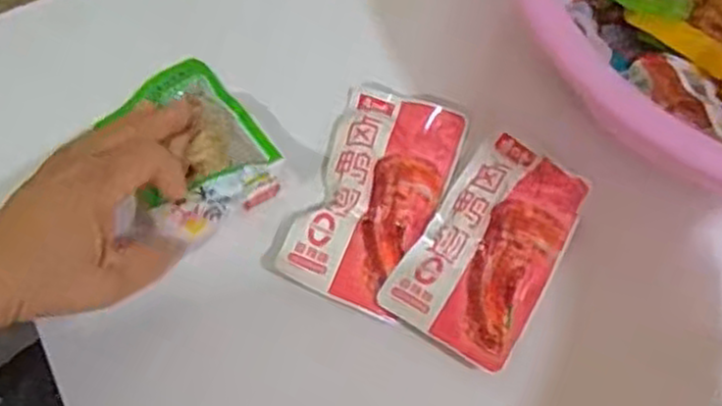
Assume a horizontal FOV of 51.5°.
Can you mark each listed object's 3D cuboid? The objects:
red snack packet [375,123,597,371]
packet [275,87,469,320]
[{"bbox_3d":[0.076,0.024,0.432,0.076,0.007,0.130,30,70,10],"label":"red snack packet"},{"bbox_3d":[0.010,-0.007,0.442,0.074,0.007,0.135,20,69,6],"label":"packet"}]

